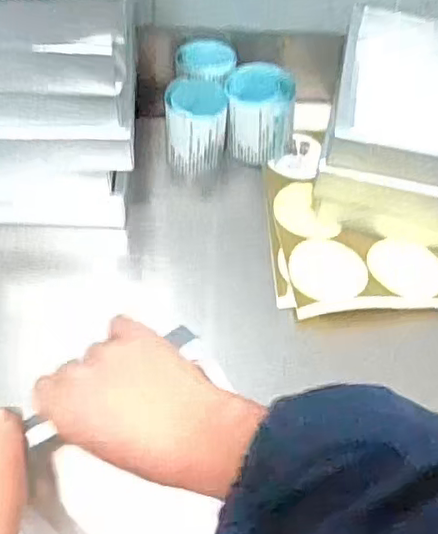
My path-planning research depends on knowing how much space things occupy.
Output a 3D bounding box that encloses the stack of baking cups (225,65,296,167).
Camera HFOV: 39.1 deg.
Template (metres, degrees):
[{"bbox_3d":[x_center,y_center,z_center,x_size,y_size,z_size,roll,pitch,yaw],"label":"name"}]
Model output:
[{"bbox_3d":[0.045,-0.175,0.701,0.081,0.091,0.073,10,56,2],"label":"stack of baking cups"}]

